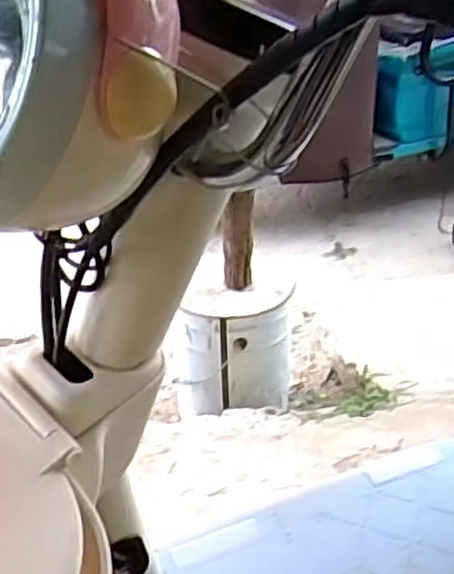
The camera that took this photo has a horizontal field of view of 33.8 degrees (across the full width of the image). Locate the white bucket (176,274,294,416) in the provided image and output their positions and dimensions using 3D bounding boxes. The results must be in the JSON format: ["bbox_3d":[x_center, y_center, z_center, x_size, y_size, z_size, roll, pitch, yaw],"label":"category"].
[{"bbox_3d":[0.034,0.141,1.691,0.241,0.279,0.221,-4,29,2],"label":"white bucket"}]

